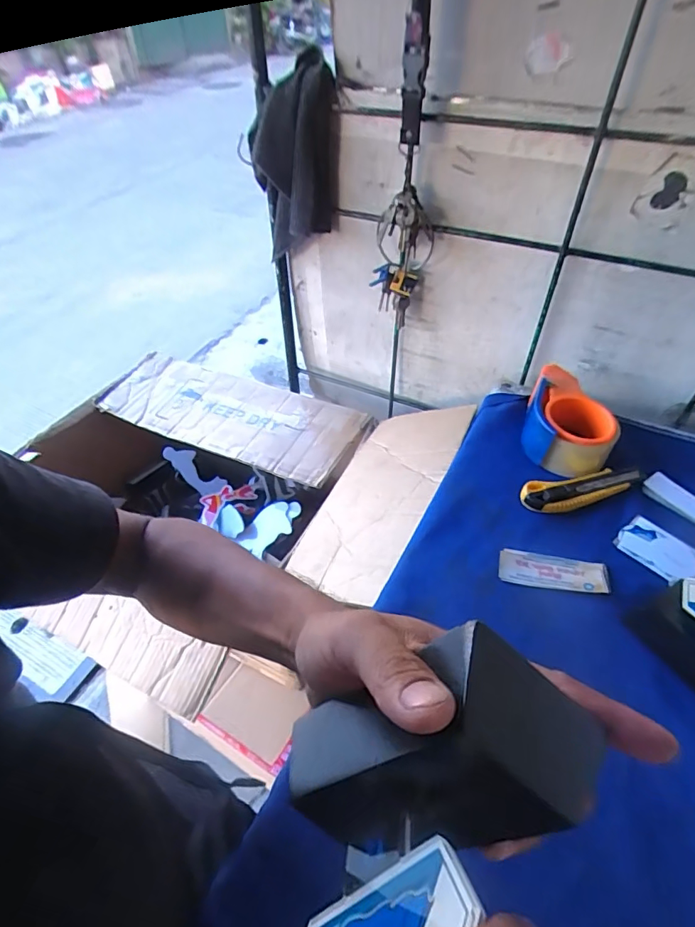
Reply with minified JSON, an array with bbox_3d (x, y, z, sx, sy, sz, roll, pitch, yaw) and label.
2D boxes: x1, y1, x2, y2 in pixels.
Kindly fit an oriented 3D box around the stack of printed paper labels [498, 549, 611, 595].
[{"bbox_3d":[0.210,0.111,0.488,0.104,0.008,0.038,8,47,8],"label":"stack of printed paper labels"}]

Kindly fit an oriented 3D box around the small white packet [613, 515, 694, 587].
[{"bbox_3d":[0.327,0.090,0.500,0.052,0.013,0.073,-27,52,-22],"label":"small white packet"}]

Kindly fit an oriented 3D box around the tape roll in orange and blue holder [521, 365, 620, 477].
[{"bbox_3d":[0.280,-0.055,0.599,0.100,0.057,0.128,15,48,15],"label":"tape roll in orange and blue holder"}]

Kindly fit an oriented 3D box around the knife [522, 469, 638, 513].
[{"bbox_3d":[0.270,0.029,0.548,0.141,0.011,0.037,-9,47,-8],"label":"knife"}]

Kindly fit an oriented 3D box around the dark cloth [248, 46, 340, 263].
[{"bbox_3d":[-0.072,-0.421,0.675,0.118,0.234,0.066,2,46,3],"label":"dark cloth"}]

